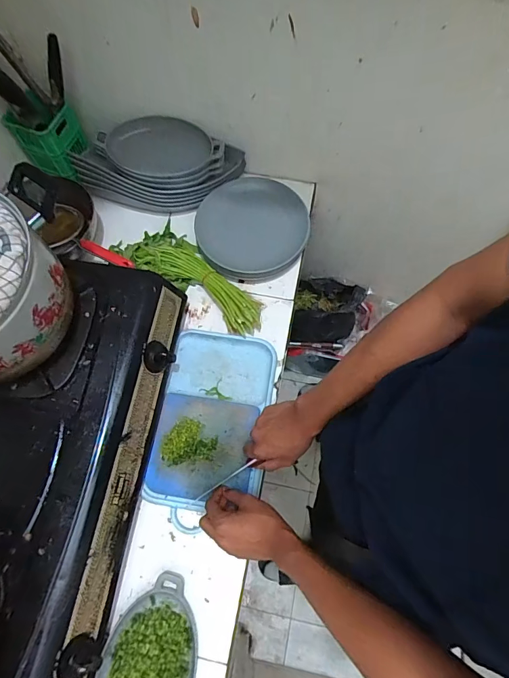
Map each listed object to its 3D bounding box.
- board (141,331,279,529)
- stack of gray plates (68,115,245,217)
[{"bbox_3d":[-0.071,0.141,0.673,0.183,0.034,0.316,8,70,4],"label":"board"},{"bbox_3d":[-0.192,-0.347,0.795,0.325,0.137,0.109,-6,70,-2],"label":"stack of gray plates"}]

